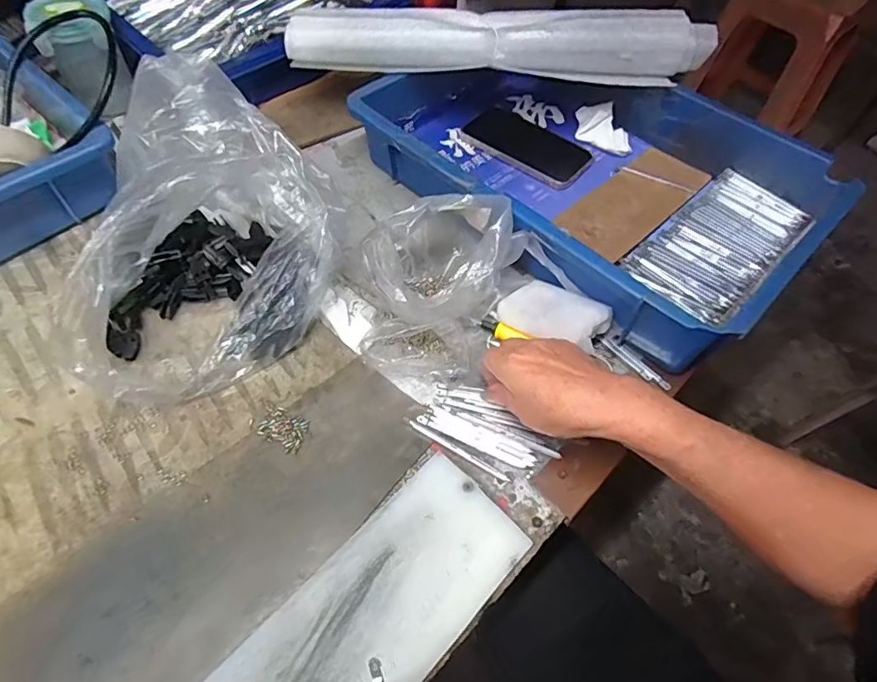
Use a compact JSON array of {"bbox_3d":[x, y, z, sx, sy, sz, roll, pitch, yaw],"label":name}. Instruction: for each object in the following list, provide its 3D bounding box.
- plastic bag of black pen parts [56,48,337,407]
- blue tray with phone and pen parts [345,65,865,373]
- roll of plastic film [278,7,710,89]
[{"bbox_3d":[-0.195,-0.098,0.429,0.197,0.132,0.240,-15,59,-13],"label":"plastic bag of black pen parts"},{"bbox_3d":[0.143,-0.179,0.526,0.430,0.086,0.273,40,63,20],"label":"blue tray with phone and pen parts"},{"bbox_3d":[0.060,-0.315,0.535,0.437,0.061,0.058,1,57,-3],"label":"roll of plastic film"}]

